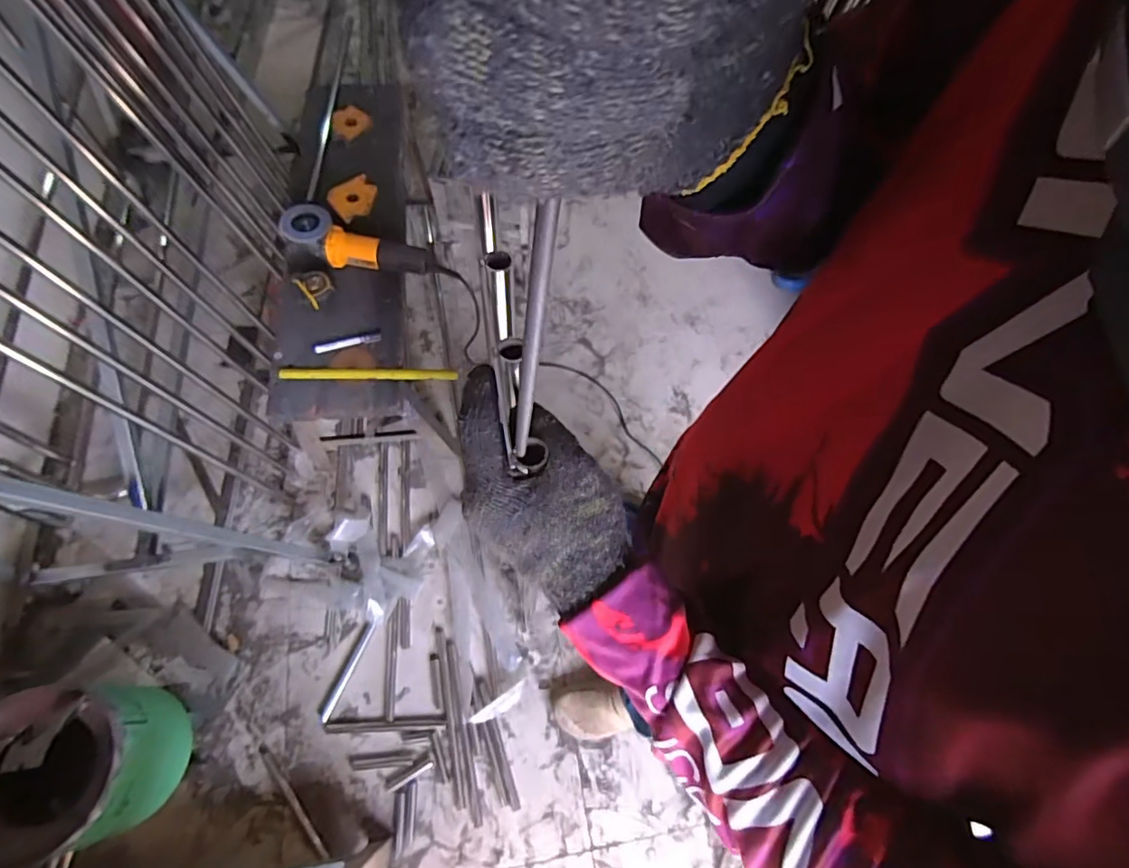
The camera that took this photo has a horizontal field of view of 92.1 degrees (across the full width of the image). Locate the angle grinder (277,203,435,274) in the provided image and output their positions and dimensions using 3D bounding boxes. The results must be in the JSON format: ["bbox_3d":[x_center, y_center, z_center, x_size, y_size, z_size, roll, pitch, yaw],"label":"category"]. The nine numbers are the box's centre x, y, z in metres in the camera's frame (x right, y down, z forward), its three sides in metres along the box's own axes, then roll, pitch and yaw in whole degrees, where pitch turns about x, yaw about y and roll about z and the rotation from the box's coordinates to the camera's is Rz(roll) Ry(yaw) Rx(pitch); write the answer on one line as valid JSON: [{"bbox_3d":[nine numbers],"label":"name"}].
[{"bbox_3d":[-0.445,-0.397,1.122,0.252,0.080,0.089,13,67,-18],"label":"angle grinder"}]

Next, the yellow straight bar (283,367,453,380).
[{"bbox_3d":[-0.377,-0.120,1.048,0.332,0.015,0.023,-1,68,-2],"label":"yellow straight bar"}]

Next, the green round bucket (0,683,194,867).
[{"bbox_3d":[-0.769,0.516,0.853,0.237,0.194,0.220,1,66,-3],"label":"green round bucket"}]

